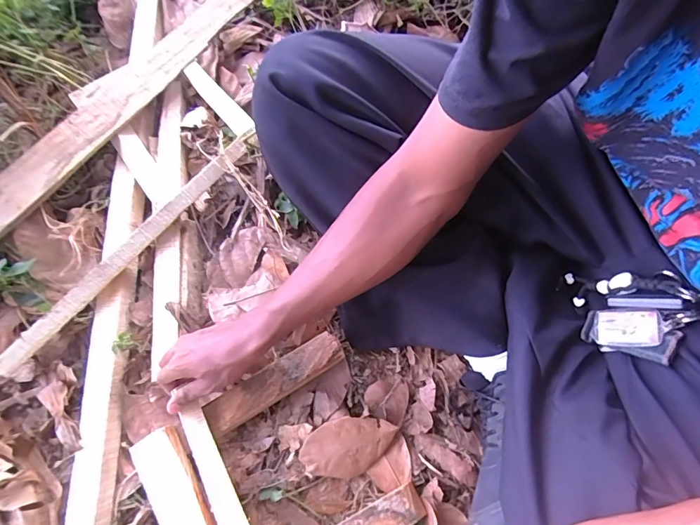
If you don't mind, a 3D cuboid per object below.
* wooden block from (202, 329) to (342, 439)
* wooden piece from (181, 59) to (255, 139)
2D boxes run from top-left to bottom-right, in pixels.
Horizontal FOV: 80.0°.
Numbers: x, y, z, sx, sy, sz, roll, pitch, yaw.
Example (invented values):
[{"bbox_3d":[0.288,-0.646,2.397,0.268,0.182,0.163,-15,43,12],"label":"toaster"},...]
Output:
[{"bbox_3d":[-0.091,0.146,0.509,0.175,0.016,0.041,-31,73,-8],"label":"wooden block"},{"bbox_3d":[-0.190,-0.239,0.606,0.027,0.015,0.146,-40,75,-10],"label":"wooden piece"}]

